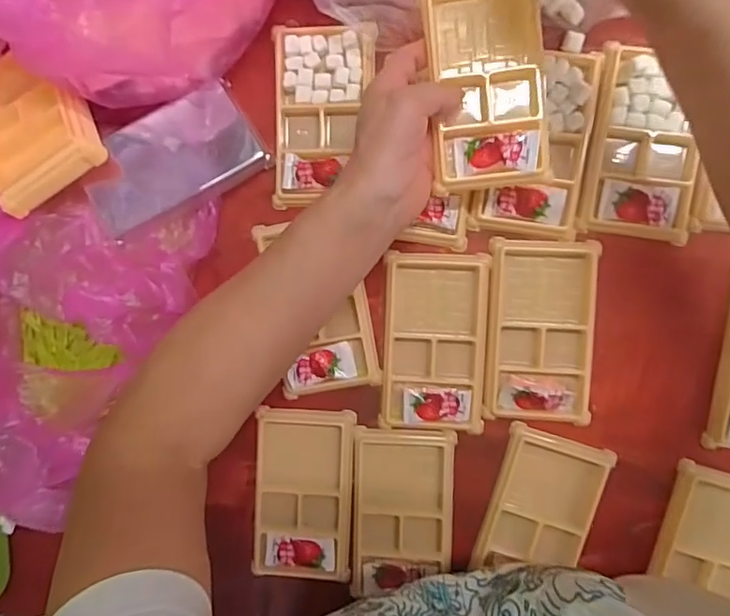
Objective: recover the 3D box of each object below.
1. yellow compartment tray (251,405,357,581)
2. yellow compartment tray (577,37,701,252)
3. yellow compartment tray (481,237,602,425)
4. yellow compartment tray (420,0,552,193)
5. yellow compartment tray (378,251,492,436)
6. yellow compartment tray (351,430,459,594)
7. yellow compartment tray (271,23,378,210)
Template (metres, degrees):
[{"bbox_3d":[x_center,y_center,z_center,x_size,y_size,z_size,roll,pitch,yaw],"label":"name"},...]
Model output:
[{"bbox_3d":[-0.050,0.149,0.426,0.078,0.009,0.132,3,94,6],"label":"yellow compartment tray"},{"bbox_3d":[0.207,-0.118,0.387,0.078,0.012,0.130,9,94,6],"label":"yellow compartment tray"},{"bbox_3d":[0.134,0.019,0.401,0.078,0.019,0.135,3,94,6],"label":"yellow compartment tray"},{"bbox_3d":[0.083,-0.149,0.365,0.075,0.027,0.133,-5,96,5],"label":"yellow compartment tray"},{"bbox_3d":[0.054,0.028,0.410,0.077,0.019,0.137,3,94,6],"label":"yellow compartment tray"},{"bbox_3d":[0.030,0.162,0.419,0.076,0.011,0.128,2,93,6],"label":"yellow compartment tray"},{"bbox_3d":[-0.033,-0.146,0.409,0.074,0.011,0.133,2,94,6],"label":"yellow compartment tray"}]

